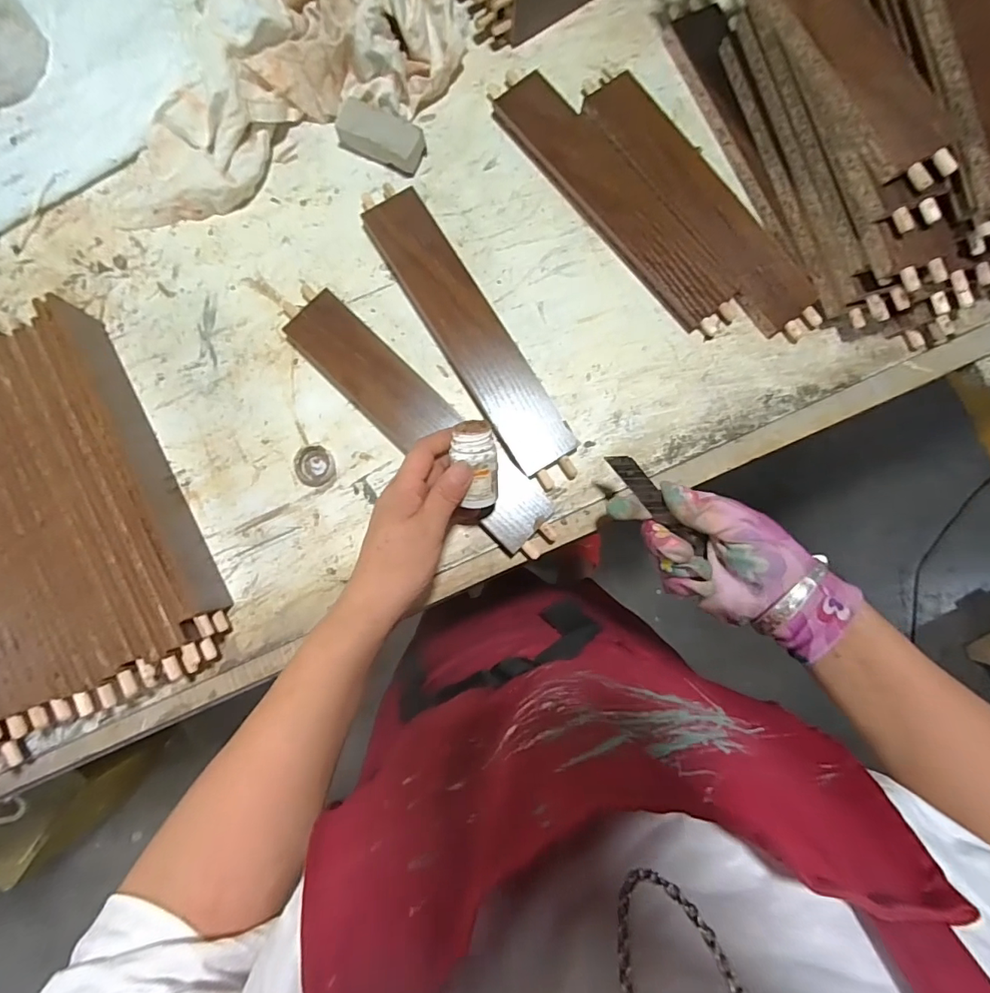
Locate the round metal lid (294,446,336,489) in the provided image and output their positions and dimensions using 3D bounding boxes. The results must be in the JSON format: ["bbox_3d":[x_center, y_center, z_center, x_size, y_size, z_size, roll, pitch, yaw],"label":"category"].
[{"bbox_3d":[-0.143,-0.024,0.397,0.030,0.009,0.031,0,85,-3],"label":"round metal lid"}]

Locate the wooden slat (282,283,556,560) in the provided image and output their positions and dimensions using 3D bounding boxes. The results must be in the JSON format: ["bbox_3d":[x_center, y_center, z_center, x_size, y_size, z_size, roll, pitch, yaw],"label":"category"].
[{"bbox_3d":[-0.060,-0.061,0.396,0.274,0.019,0.053,44,84,1],"label":"wooden slat"}]

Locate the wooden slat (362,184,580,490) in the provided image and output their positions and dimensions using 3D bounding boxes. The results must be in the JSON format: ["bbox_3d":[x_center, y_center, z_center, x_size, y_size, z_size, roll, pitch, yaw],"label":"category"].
[{"bbox_3d":[-0.020,-0.130,0.405,0.051,0.016,0.267,-33,87,-5],"label":"wooden slat"}]

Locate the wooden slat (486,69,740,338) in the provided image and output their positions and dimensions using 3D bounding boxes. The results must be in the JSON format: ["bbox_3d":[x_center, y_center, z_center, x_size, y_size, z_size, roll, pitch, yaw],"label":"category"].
[{"bbox_3d":[0.104,-0.252,0.419,0.061,0.018,0.273,-40,88,-5],"label":"wooden slat"}]

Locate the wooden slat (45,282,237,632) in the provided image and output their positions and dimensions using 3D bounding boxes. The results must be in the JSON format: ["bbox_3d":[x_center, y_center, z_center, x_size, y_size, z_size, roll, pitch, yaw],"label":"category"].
[{"bbox_3d":[-0.260,-0.023,0.370,0.011,0.051,0.264,-26,87,-5],"label":"wooden slat"}]

